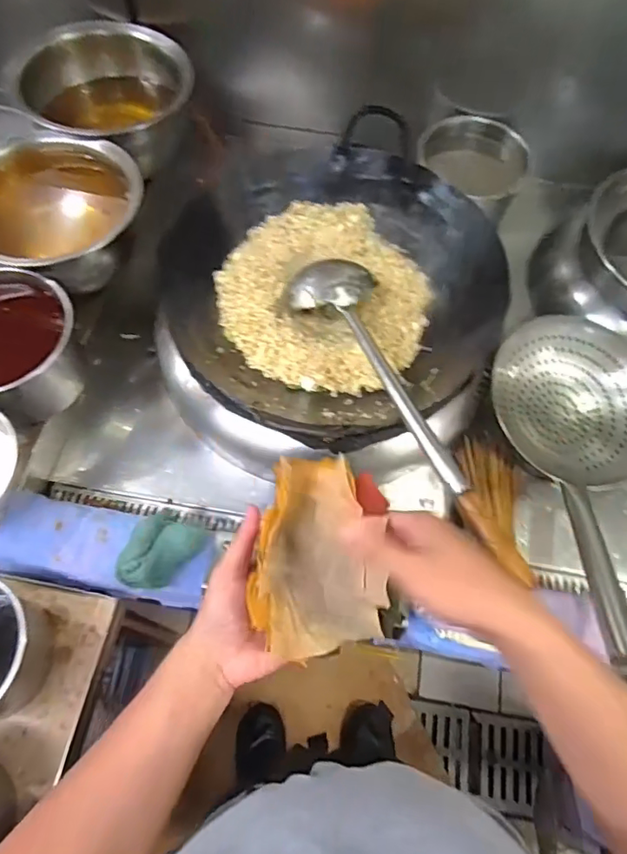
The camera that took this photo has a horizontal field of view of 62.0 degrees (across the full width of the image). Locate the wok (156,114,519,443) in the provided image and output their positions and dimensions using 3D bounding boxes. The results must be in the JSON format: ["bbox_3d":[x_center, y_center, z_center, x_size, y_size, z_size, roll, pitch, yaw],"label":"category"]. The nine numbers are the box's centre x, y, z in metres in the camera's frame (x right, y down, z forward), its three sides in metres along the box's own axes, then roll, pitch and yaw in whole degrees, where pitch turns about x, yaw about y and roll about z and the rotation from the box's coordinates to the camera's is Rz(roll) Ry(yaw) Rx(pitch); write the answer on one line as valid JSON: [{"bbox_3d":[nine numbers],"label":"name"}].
[{"bbox_3d":[0.037,-0.177,0.727,0.402,0.139,0.423,33,67,14],"label":"wok"}]

